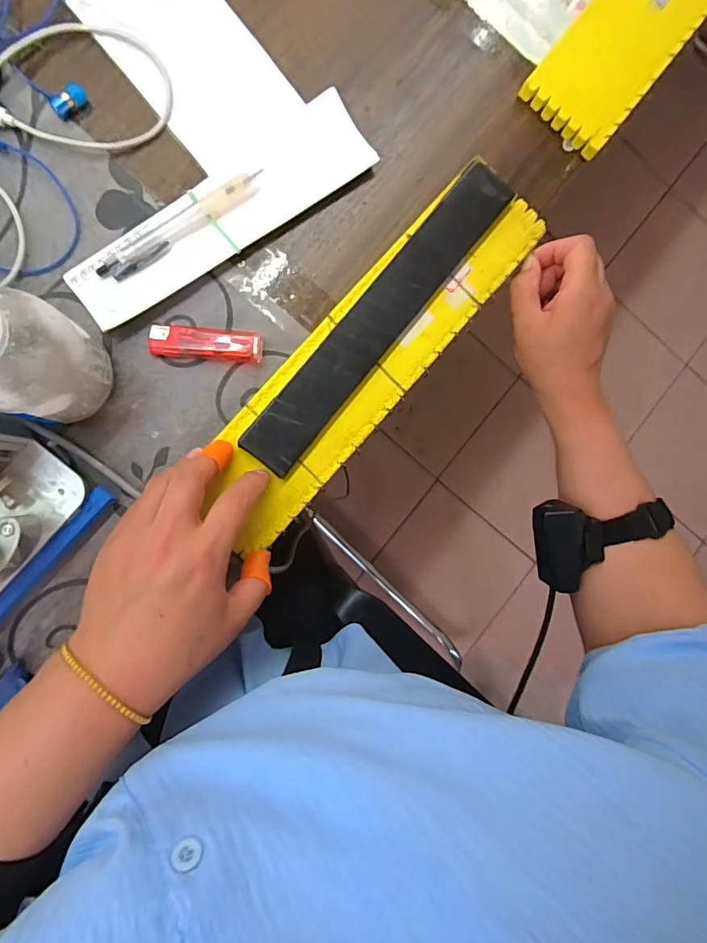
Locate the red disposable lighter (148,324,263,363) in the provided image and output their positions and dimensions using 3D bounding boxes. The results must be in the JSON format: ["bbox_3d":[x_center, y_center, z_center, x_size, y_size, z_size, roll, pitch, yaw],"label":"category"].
[{"bbox_3d":[-0.107,-0.094,0.347,0.078,0.013,0.023,3,88,-7],"label":"red disposable lighter"}]

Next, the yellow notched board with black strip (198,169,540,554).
[{"bbox_3d":[0.016,-0.092,0.354,0.078,0.015,0.329,40,85,-4],"label":"yellow notched board with black strip"}]

